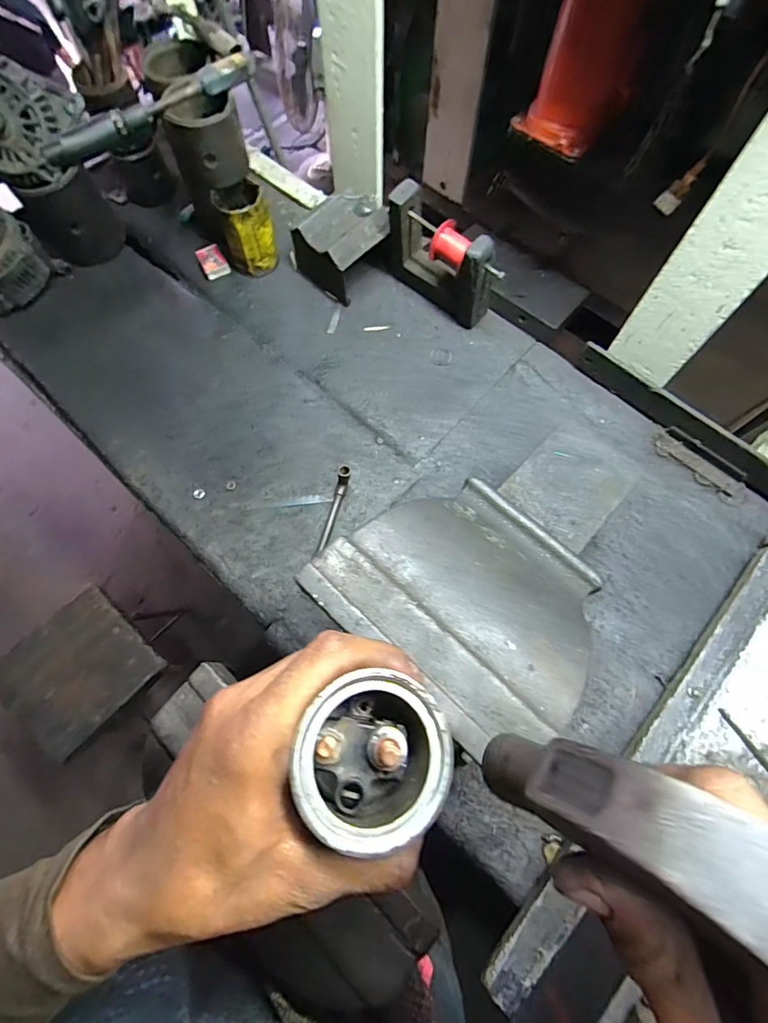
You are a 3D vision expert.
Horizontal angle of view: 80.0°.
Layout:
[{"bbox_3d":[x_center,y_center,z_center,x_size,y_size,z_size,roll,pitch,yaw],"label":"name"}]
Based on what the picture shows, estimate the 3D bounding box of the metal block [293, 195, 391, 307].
[{"bbox_3d":[-0.063,-0.415,0.715,0.131,0.093,0.126,-39,75,-13],"label":"metal block"}]

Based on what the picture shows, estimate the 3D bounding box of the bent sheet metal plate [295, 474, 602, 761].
[{"bbox_3d":[0.073,0.055,0.340,0.178,0.023,0.195,40,46,16],"label":"bent sheet metal plate"}]

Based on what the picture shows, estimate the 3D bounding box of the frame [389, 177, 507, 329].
[{"bbox_3d":[0.077,-0.368,0.667,0.210,0.146,0.055,42,75,14],"label":"frame"}]

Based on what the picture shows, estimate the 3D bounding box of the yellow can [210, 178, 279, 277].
[{"bbox_3d":[-0.212,-0.437,0.714,0.074,0.117,0.073,0,70,0],"label":"yellow can"}]

